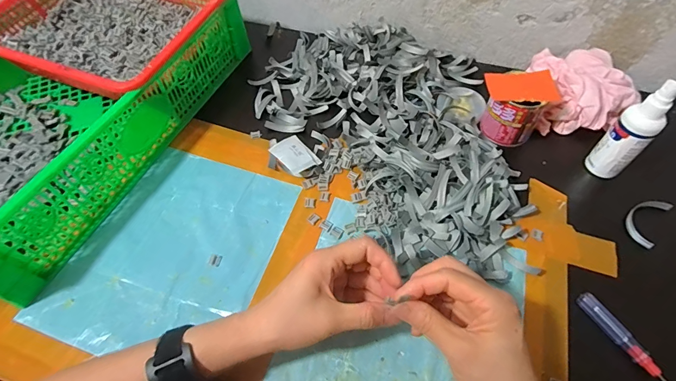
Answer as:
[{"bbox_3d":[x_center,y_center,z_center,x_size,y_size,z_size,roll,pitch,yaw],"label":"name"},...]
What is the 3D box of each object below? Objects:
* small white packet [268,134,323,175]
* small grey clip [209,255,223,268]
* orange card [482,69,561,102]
[{"bbox_3d":[-0.055,-0.046,0.475,0.040,0.009,0.064,-35,56,-18],"label":"small white packet"},{"bbox_3d":[-0.134,0.076,0.407,0.013,0.004,0.013,5,55,5],"label":"small grey clip"},{"bbox_3d":[0.223,-0.126,0.452,0.081,0.006,0.050,-3,55,0],"label":"orange card"}]

